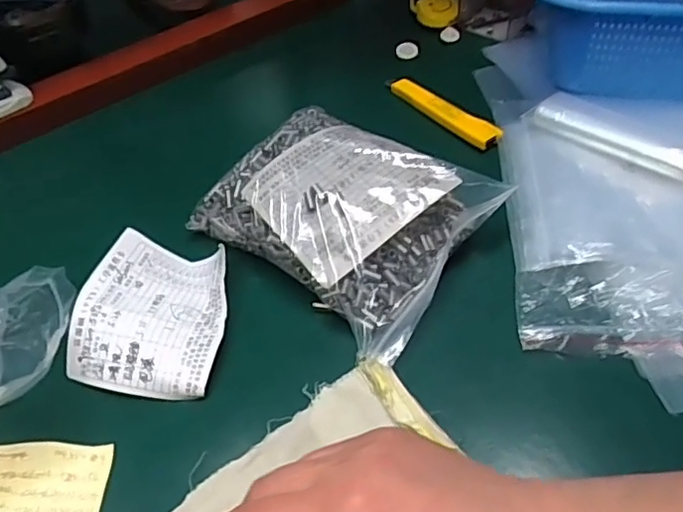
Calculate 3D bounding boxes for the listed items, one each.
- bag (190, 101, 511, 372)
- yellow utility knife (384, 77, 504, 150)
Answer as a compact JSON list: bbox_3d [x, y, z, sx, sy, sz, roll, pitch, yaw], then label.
[{"bbox_3d":[-0.001,-0.034,0.383,0.173,0.047,0.136,27,55,25],"label":"bag"},{"bbox_3d":[0.081,-0.122,0.493,0.021,0.014,0.118,-32,54,-23],"label":"yellow utility knife"}]

